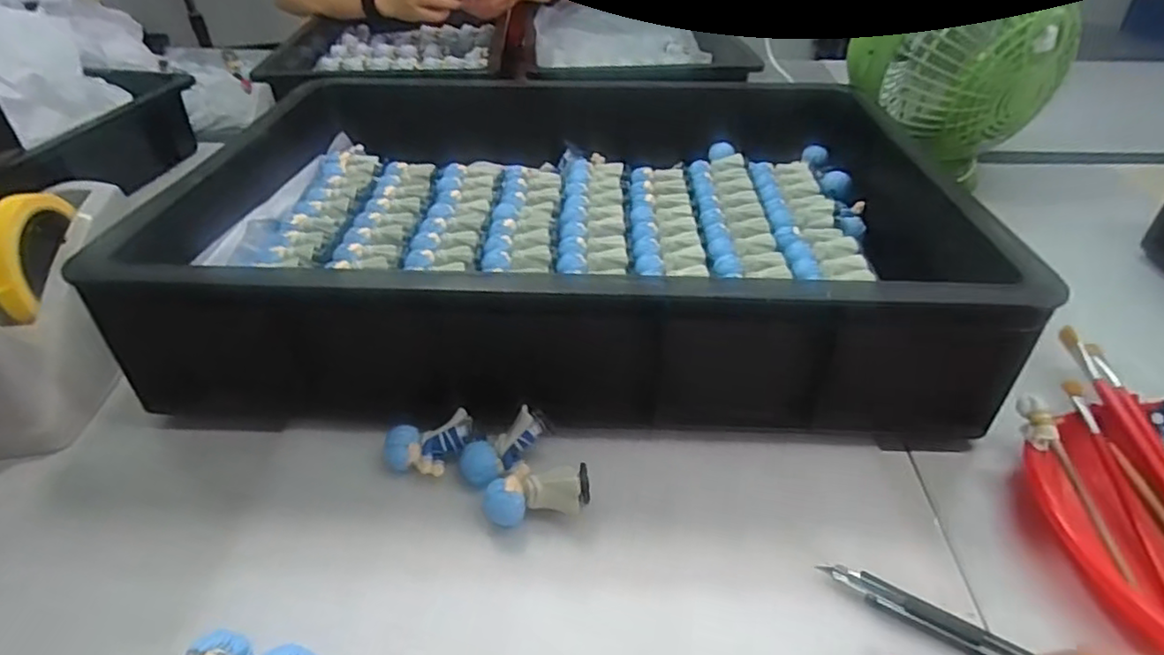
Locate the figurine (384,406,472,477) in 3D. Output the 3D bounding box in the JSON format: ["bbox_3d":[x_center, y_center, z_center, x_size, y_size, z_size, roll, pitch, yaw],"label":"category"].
[{"bbox_3d":[-0.097,0.076,0.403,0.055,0.025,0.032,-10,40,-12],"label":"figurine"}]

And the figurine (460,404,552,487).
[{"bbox_3d":[-0.049,0.075,0.400,0.059,0.029,0.023,-29,47,-30],"label":"figurine"}]

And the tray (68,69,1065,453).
[{"bbox_3d":[-0.006,-0.115,0.549,0.566,0.115,0.434,3,42,4],"label":"tray"}]

